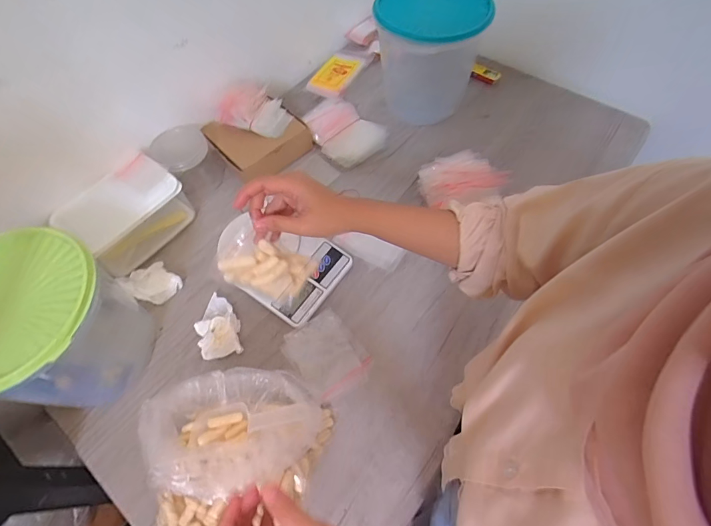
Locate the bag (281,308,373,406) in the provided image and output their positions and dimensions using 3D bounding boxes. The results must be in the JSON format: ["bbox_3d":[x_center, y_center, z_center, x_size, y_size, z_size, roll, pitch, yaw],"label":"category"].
[{"bbox_3d":[-0.041,0.134,0.562,0.090,0.006,0.120,-36,70,-19],"label":"bag"}]

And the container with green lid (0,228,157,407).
[{"bbox_3d":[-0.403,0.090,0.514,0.219,0.192,0.201,30,67,18],"label":"container with green lid"}]

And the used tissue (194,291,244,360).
[{"bbox_3d":[-0.215,0.098,0.593,0.060,0.020,0.099,-15,61,-5],"label":"used tissue"}]

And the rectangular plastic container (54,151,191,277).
[{"bbox_3d":[-0.379,-0.081,0.643,0.107,0.093,0.177,35,69,20],"label":"rectangular plastic container"}]

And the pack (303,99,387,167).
[{"bbox_3d":[-0.019,-0.266,0.760,0.135,0.042,0.152,-38,65,-16],"label":"pack"}]

